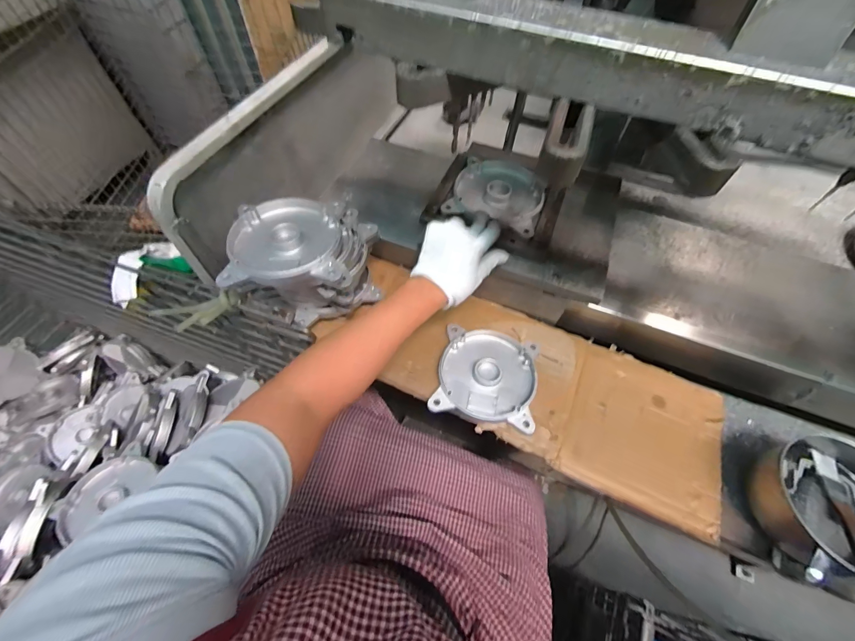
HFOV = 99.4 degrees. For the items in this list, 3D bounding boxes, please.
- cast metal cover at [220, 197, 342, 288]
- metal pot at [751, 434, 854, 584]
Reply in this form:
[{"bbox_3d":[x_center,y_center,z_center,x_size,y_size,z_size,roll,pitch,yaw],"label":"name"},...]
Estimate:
[{"bbox_3d":[-0.186,-0.107,0.478,0.139,0.026,0.137,-5,59,-5],"label":"cast metal cover"},{"bbox_3d":[0.467,0.215,0.430,0.141,0.076,0.147,1,58,-2],"label":"metal pot"}]

